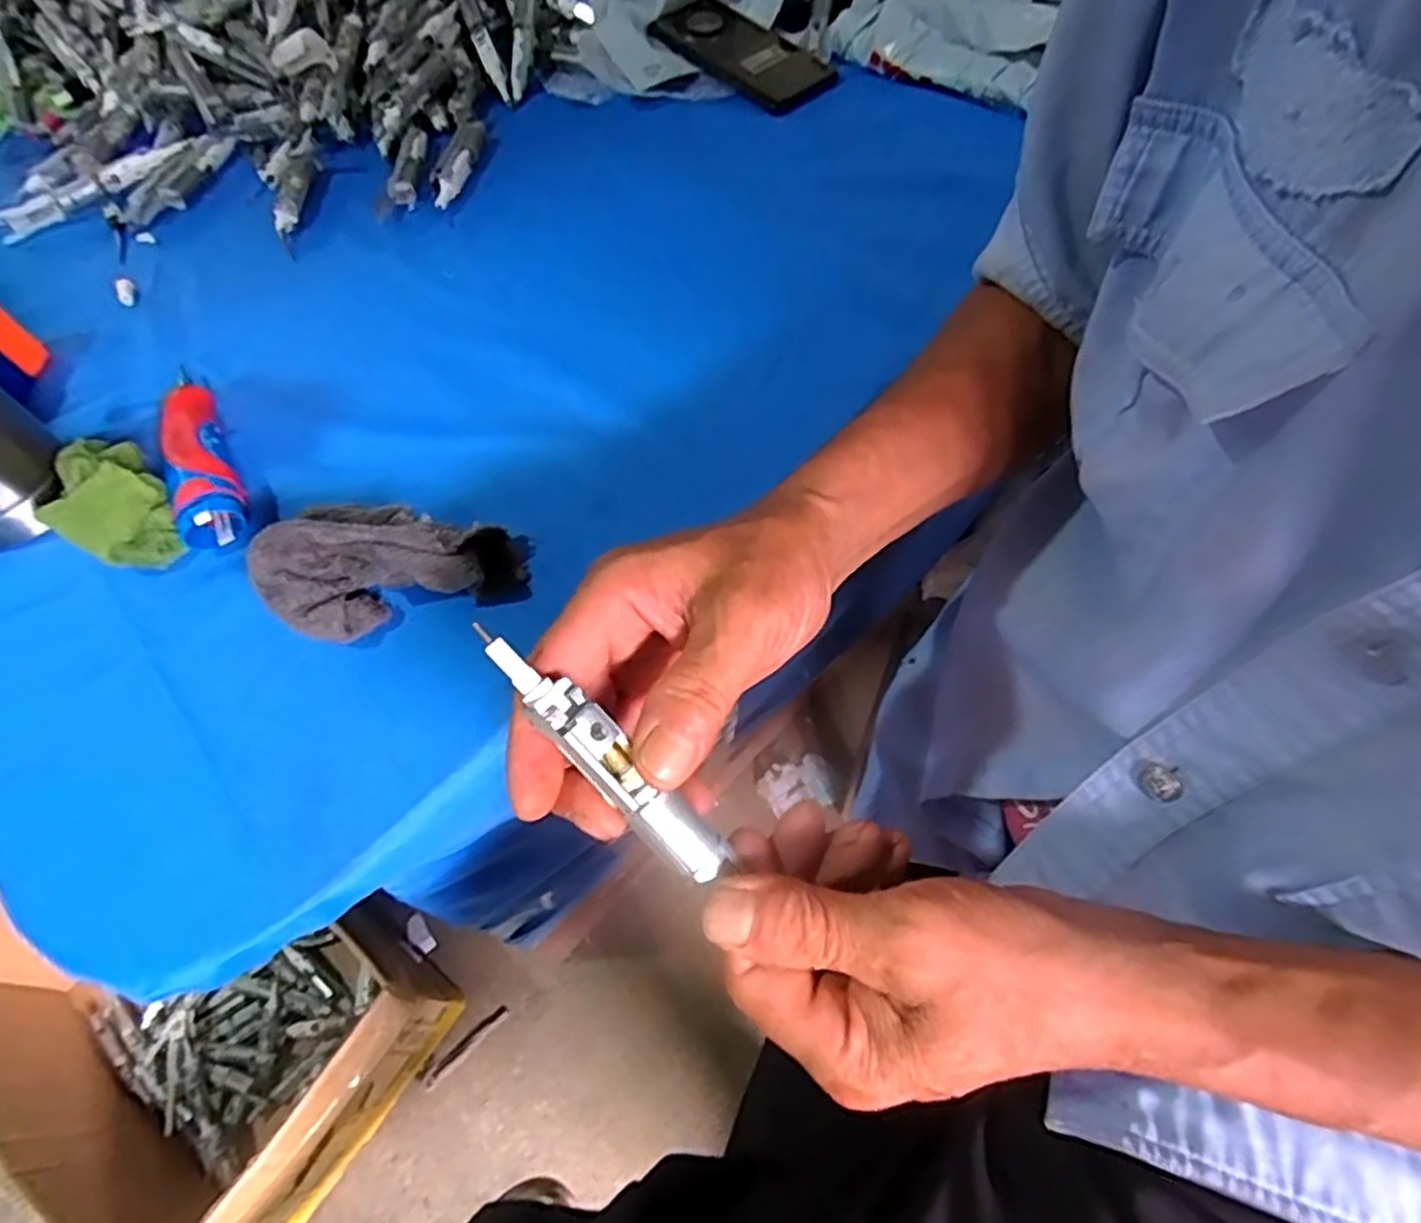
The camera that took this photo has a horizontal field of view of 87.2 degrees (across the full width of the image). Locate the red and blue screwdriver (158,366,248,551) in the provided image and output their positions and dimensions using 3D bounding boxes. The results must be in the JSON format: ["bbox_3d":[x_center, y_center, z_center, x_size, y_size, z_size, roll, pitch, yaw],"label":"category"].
[{"bbox_3d":[-0.305,-0.098,0.442,0.034,0.032,0.149,-28,63,-11],"label":"red and blue screwdriver"}]

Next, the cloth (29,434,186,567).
[{"bbox_3d":[-0.335,-0.061,0.417,0.099,0.037,0.055,38,70,23],"label":"cloth"}]

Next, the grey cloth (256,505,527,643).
[{"bbox_3d":[-0.161,-0.027,0.374,0.121,0.050,0.075,2,60,7],"label":"grey cloth"}]

